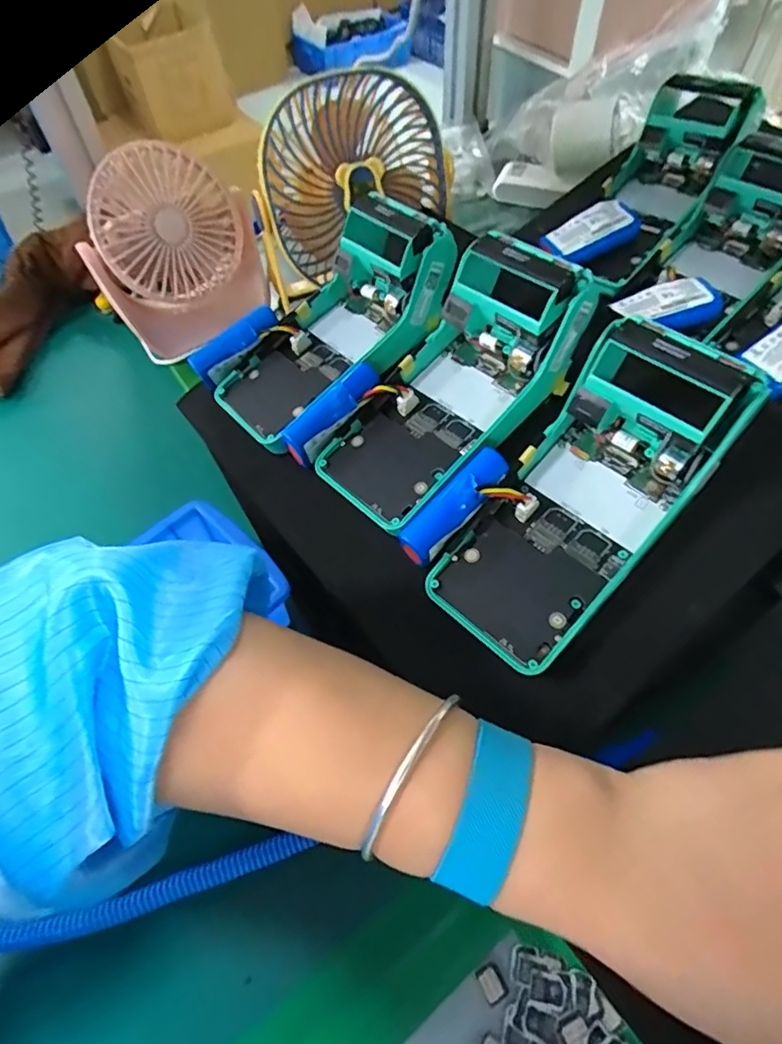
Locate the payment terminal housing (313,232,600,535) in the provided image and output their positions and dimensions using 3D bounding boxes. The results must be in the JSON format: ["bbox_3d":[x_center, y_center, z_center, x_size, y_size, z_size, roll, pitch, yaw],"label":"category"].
[{"bbox_3d":[0.036,-0.074,0.321,0.083,0.059,0.172,42,92,24],"label":"payment terminal housing"}]

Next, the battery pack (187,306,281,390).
[{"bbox_3d":[-0.106,-0.122,0.376,0.066,0.019,0.023,-41,64,-4],"label":"battery pack"}]

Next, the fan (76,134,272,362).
[{"bbox_3d":[-0.177,-0.223,0.459,0.074,0.132,0.130,35,65,21],"label":"fan"}]

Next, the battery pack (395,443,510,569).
[{"bbox_3d":[0.033,-0.008,0.288,0.069,0.016,0.020,-48,66,0],"label":"battery pack"}]

